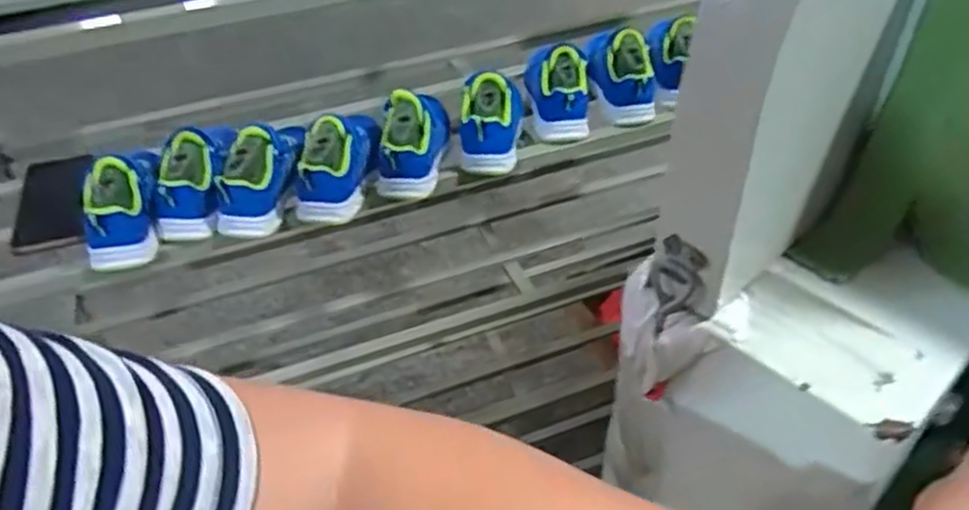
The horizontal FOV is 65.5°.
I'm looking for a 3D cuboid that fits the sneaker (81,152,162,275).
[{"bbox_3d":[-0.359,-0.056,0.754,0.063,0.081,0.140,-8,42,-6],"label":"sneaker"}]

